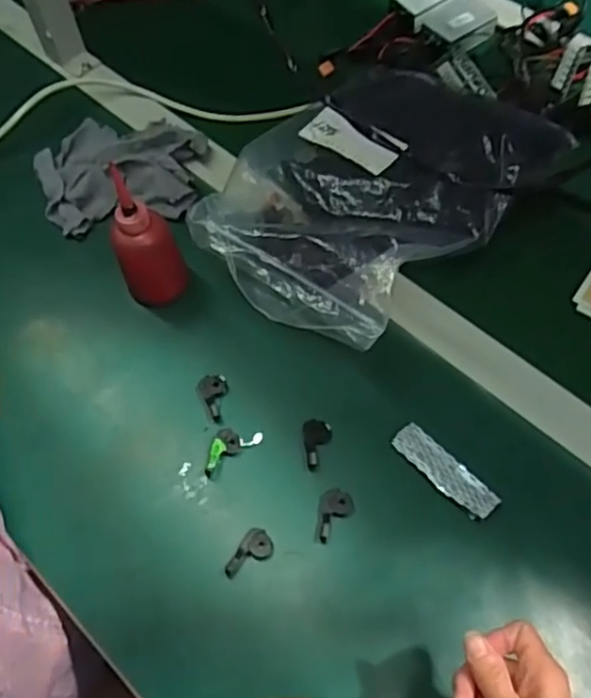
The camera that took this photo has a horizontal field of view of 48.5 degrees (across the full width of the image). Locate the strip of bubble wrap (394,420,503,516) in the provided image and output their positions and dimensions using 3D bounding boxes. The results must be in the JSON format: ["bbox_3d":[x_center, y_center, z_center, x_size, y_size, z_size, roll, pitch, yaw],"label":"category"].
[{"bbox_3d":[0.131,0.107,0.576,0.028,0.007,0.101,-40,67,-16],"label":"strip of bubble wrap"}]

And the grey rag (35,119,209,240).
[{"bbox_3d":[-0.201,-0.216,0.766,0.188,0.029,0.163,-13,62,-3],"label":"grey rag"}]

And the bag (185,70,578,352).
[{"bbox_3d":[0.085,-0.172,0.690,0.238,0.100,0.368,37,70,21],"label":"bag"}]

